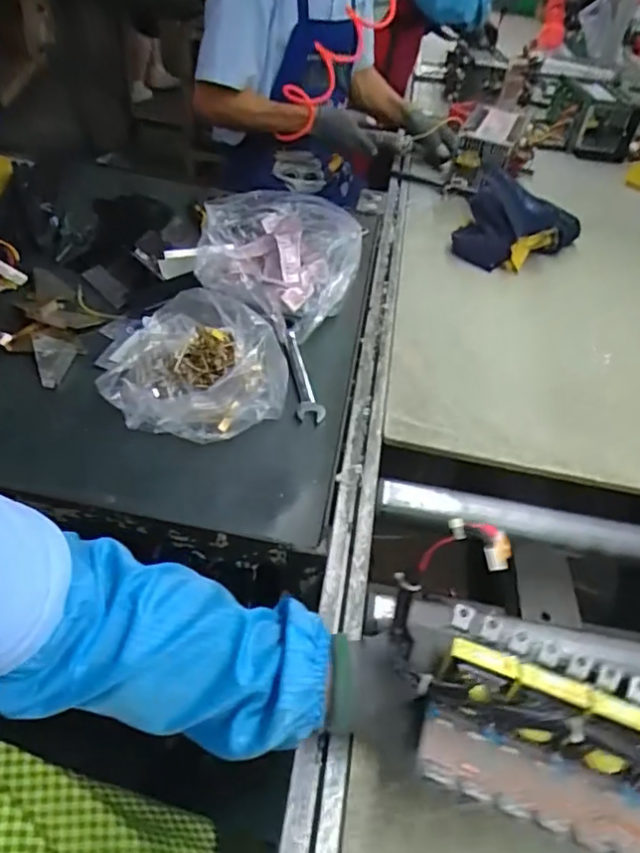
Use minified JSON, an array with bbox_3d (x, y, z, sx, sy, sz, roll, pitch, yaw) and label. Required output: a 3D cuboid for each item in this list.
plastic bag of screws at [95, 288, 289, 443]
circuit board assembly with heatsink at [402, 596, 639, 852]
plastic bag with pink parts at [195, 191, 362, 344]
[{"bbox_3d":[-0.145,-0.086,0.689,0.206,0.081,0.219,-6,47,-14],"label":"plastic bag of screws"},{"bbox_3d":[0.176,0.205,0.400,0.241,0.066,0.138,19,46,11],"label":"circuit board assembly with heatsink"},{"bbox_3d":[-0.062,-0.226,0.844,0.222,0.125,0.198,12,43,3],"label":"plastic bag with pink parts"}]

